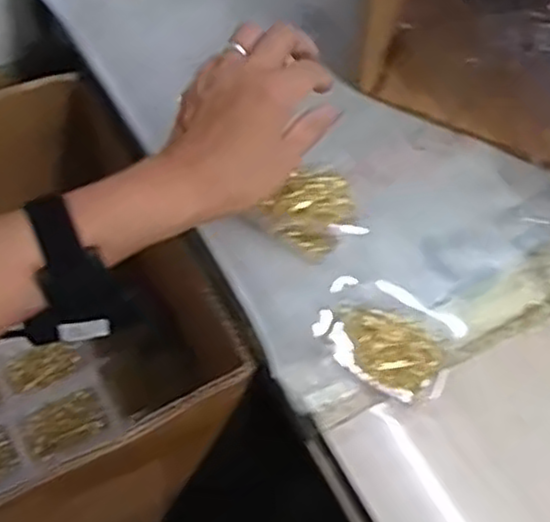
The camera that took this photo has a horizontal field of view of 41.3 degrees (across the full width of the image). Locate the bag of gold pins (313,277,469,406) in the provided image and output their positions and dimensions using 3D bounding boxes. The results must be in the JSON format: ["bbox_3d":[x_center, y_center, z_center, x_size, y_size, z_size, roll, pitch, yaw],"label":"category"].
[{"bbox_3d":[0.072,0.051,0.474,0.088,0.025,0.064,30,62,16],"label":"bag of gold pins"}]

